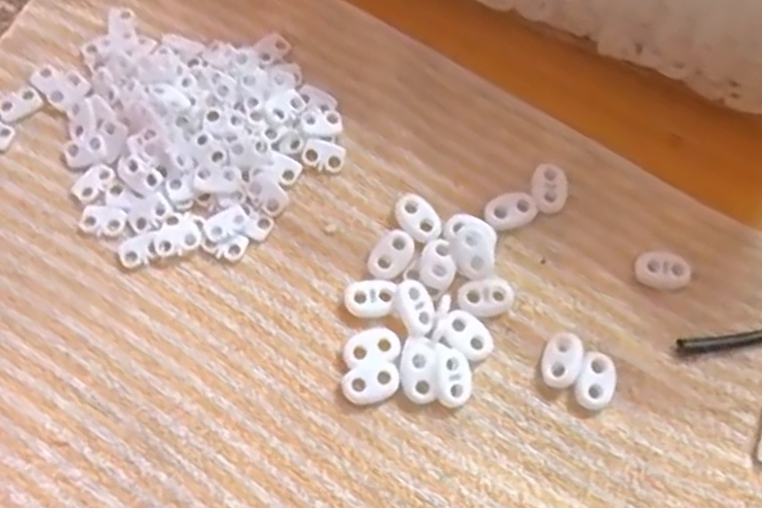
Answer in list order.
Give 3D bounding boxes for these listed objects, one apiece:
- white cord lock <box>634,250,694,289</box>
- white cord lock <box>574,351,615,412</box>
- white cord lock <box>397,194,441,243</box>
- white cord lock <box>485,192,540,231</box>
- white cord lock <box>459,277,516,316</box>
[{"bbox_3d":[0.118,0.006,0.323,0.024,0.004,0.015,5,71,-1],"label":"white cord lock"},{"bbox_3d":[0.084,0.050,0.306,0.015,0.006,0.022,21,71,5],"label":"white cord lock"},{"bbox_3d":[0.016,-0.015,0.325,0.016,0.004,0.021,-27,74,-11],"label":"white cord lock"},{"bbox_3d":[0.055,-0.018,0.330,0.022,0.004,0.015,-26,74,-11],"label":"white cord lock"},{"bbox_3d":[0.043,0.018,0.316,0.023,0.004,0.015,-6,71,-5],"label":"white cord lock"}]

